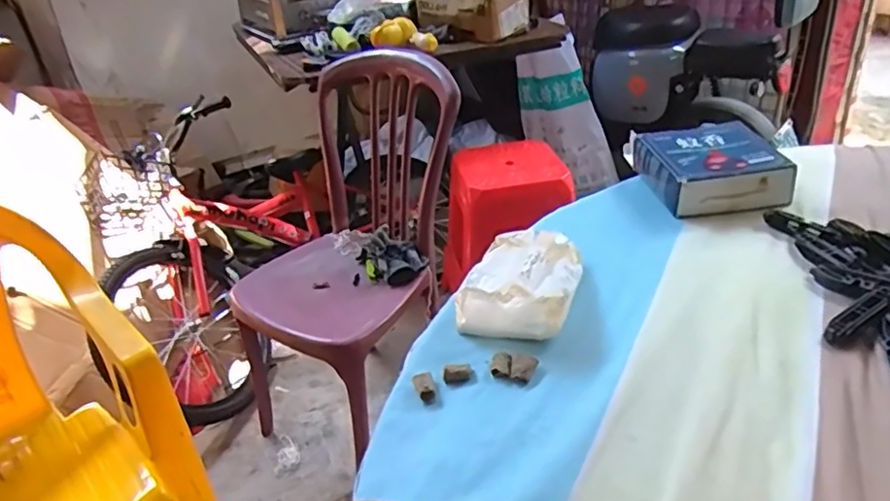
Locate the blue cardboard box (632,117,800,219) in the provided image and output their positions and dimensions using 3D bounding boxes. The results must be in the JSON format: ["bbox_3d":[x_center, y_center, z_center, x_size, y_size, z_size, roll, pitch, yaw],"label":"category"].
[{"bbox_3d":[0.324,-0.103,0.737,0.145,0.047,0.154,-8,33,-5],"label":"blue cardboard box"}]

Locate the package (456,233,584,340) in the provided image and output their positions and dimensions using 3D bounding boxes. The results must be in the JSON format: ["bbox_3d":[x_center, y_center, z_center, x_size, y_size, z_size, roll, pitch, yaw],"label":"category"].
[{"bbox_3d":[0.074,0.024,0.586,0.107,0.037,0.147,7,34,18],"label":"package"}]

